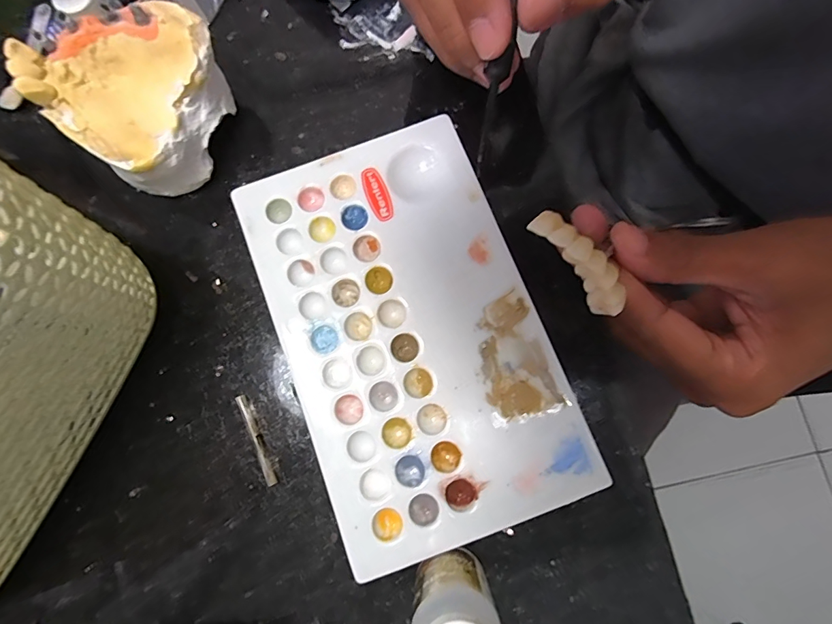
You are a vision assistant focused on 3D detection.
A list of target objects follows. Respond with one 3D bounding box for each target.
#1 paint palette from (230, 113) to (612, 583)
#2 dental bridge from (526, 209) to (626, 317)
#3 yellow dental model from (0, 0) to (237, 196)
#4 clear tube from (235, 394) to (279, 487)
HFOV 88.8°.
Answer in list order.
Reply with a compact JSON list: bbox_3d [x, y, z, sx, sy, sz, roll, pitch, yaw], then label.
[{"bbox_3d":[-0.004,0.006,0.160,0.094,0.006,0.152,-20,79,-2],"label":"paint palette"},{"bbox_3d":[0.053,-0.016,0.136,0.014,0.007,0.038,-44,98,-14],"label":"dental bridge"},{"bbox_3d":[-0.104,-0.085,0.164,0.060,0.034,0.064,0,79,1],"label":"yellow dental model"},{"bbox_3d":[-0.060,0.048,0.161,0.004,0.004,0.035,-26,80,-4],"label":"clear tube"}]

